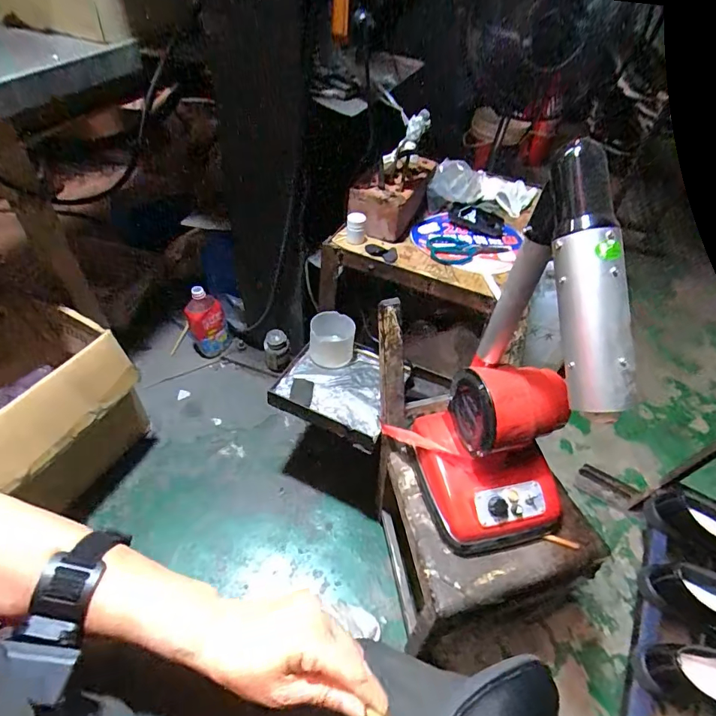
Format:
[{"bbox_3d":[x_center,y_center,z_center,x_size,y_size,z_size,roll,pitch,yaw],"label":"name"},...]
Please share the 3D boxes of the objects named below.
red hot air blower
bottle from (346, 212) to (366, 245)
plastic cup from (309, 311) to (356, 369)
[{"bbox_3d":[0.196,0.032,0.524,0.173,0.472,0.238,-15,51,-19],"label":"red hot air blower"},{"bbox_3d":[-0.004,-0.243,0.808,0.034,0.051,0.032,5,47,-3],"label":"bottle"},{"bbox_3d":[-0.054,-0.036,0.884,0.089,0.075,0.087,3,48,-4],"label":"plastic cup"}]

